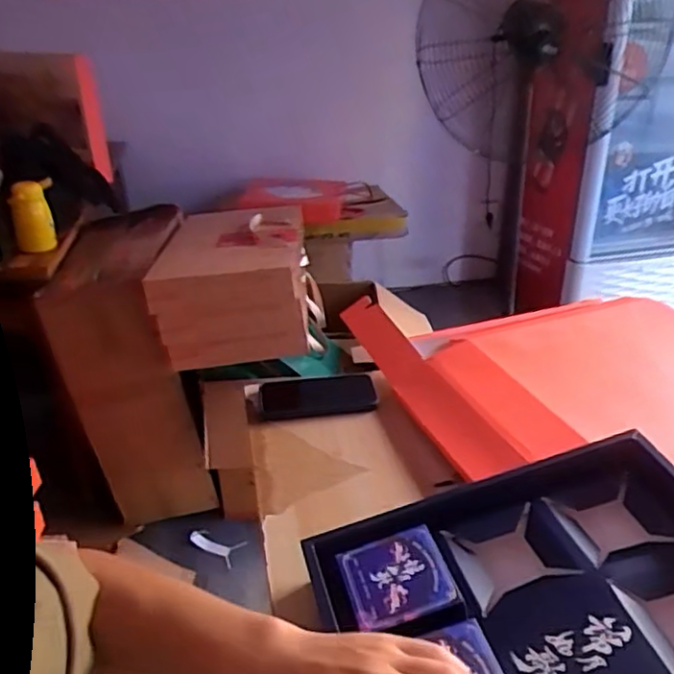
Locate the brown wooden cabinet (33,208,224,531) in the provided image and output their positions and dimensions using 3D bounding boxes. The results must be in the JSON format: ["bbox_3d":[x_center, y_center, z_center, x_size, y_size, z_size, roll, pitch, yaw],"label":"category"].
[{"bbox_3d":[-0.467,0.078,1.629,0.292,0.658,0.412,0,28,3],"label":"brown wooden cabinet"}]

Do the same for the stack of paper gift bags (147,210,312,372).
[{"bbox_3d":[-0.227,-0.119,1.498,0.305,0.233,0.426,-1,28,1],"label":"stack of paper gift bags"}]

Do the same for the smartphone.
[{"bbox_3d":[-0.026,0.077,0.860,0.151,0.011,0.078,-5,39,-6],"label":"smartphone"}]

